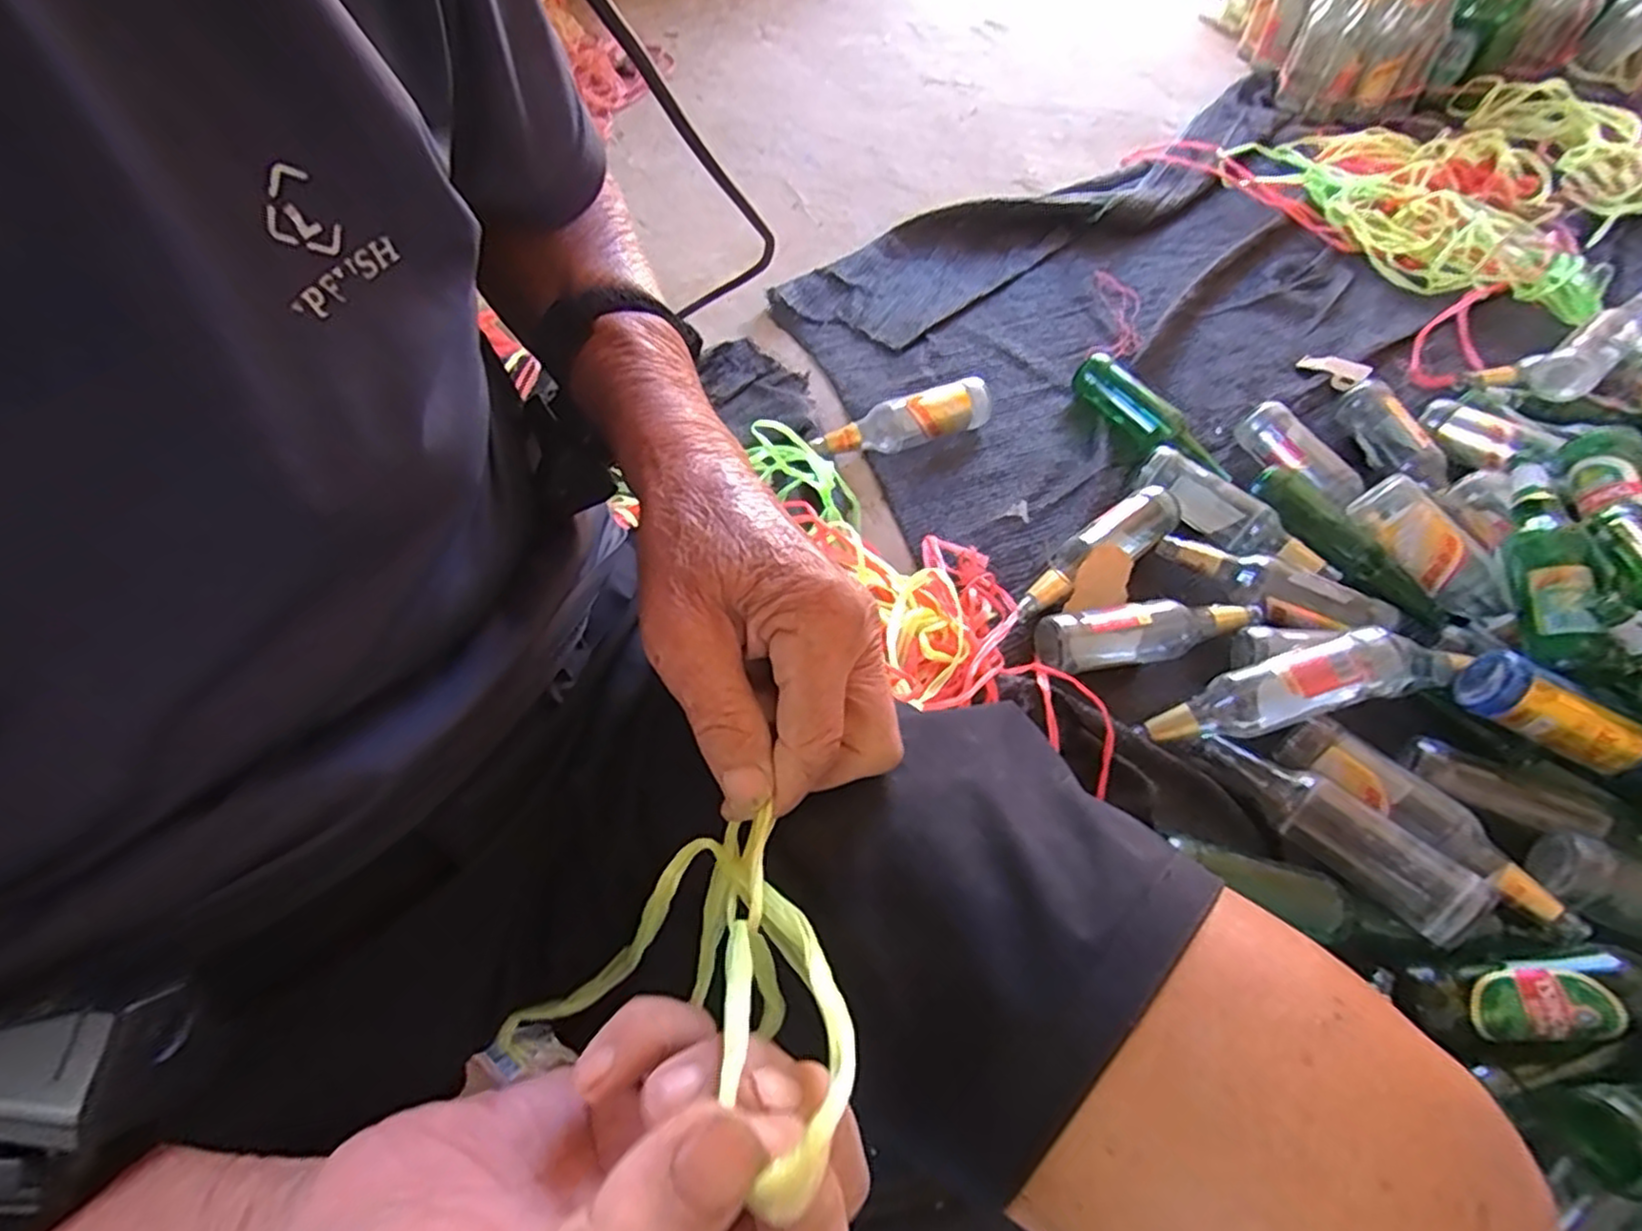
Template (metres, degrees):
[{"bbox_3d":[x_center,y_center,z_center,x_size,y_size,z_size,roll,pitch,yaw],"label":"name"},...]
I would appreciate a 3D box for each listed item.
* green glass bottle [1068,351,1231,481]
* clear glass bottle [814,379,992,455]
[{"bbox_3d":[0.474,-0.276,1.035,0.065,0.064,0.269,-23,62,-15],"label":"green glass bottle"},{"bbox_3d":[0.128,-0.270,1.019,0.252,0.064,0.071,-19,61,-12],"label":"clear glass bottle"}]

